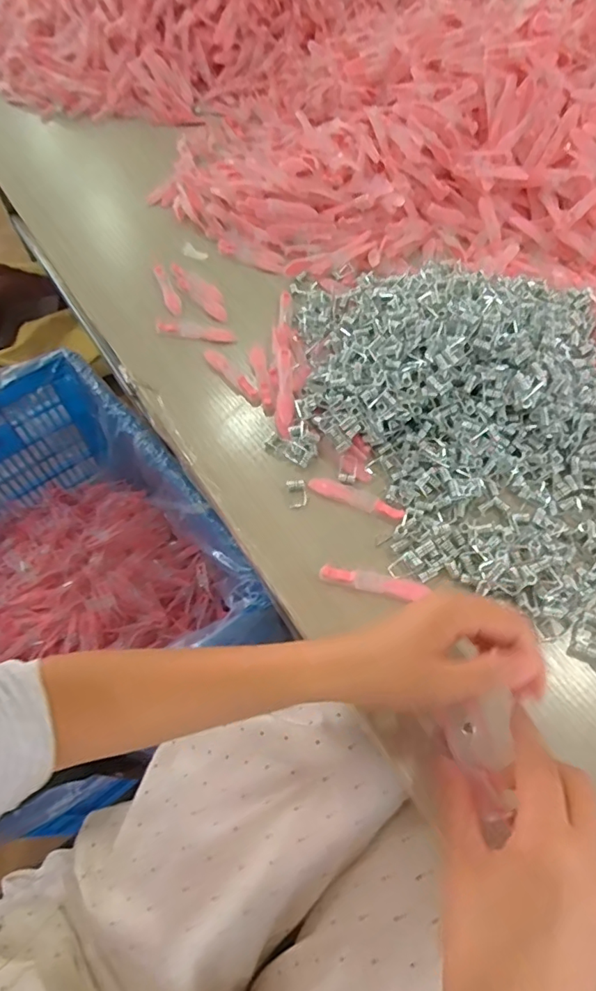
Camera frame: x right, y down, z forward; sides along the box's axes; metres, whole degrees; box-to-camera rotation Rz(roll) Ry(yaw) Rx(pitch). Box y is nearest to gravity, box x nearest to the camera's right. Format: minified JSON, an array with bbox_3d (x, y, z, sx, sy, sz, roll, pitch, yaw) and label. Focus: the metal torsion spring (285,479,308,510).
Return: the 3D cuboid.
[{"bbox_3d":[-0.001,-0.002,0.415,0.015,0.004,0.023,-8,57,-4],"label":"metal torsion spring"}]

